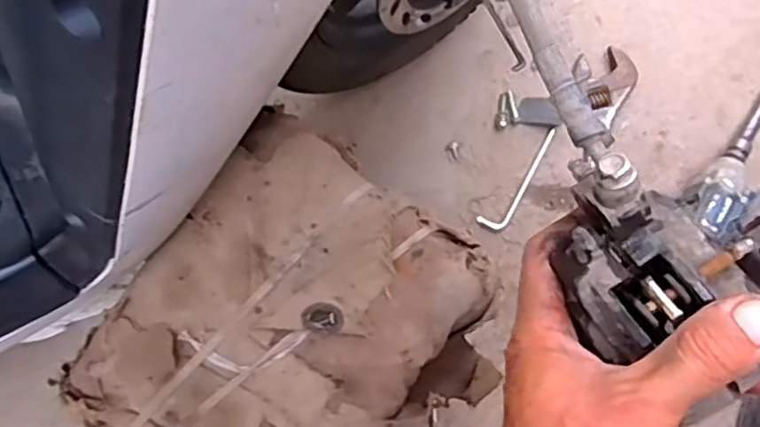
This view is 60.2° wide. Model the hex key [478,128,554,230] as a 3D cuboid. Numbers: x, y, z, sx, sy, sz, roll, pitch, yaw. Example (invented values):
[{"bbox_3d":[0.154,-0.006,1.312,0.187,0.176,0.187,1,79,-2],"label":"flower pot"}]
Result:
[{"bbox_3d":[0.164,-0.037,0.745,0.027,0.012,0.137,38,80,8],"label":"hex key"}]

